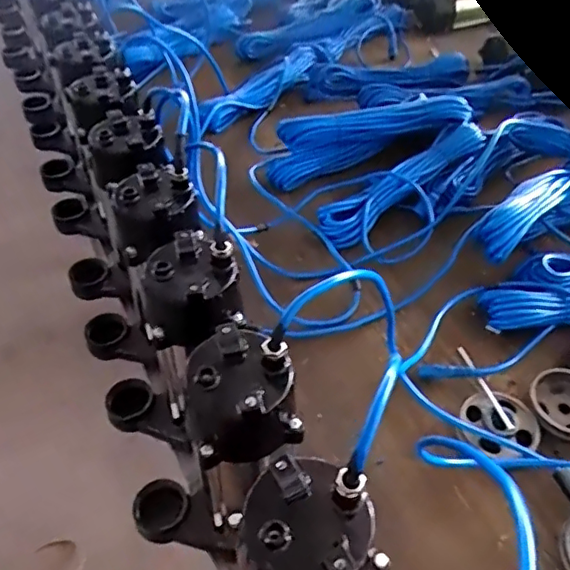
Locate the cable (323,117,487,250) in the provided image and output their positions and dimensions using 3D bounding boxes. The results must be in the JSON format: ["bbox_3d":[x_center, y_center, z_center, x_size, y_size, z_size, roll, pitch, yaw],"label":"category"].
[{"bbox_3d":[0.198,-0.182,0.949,0.350,0.043,0.085,-33,54,-28],"label":"cable"}]

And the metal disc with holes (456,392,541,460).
[{"bbox_3d":[0.240,0.158,0.653,0.101,0.025,0.084,-21,49,-19],"label":"metal disc with holes"}]

